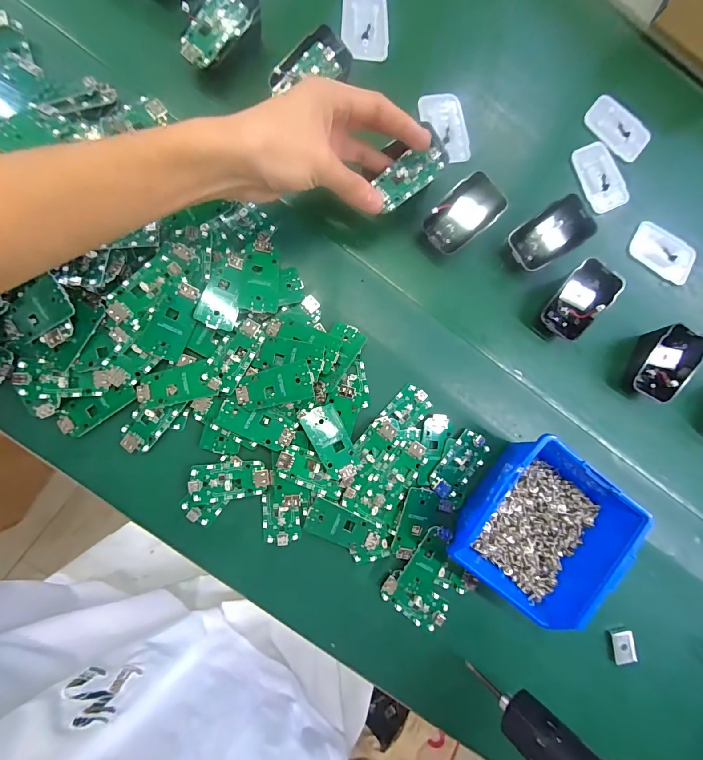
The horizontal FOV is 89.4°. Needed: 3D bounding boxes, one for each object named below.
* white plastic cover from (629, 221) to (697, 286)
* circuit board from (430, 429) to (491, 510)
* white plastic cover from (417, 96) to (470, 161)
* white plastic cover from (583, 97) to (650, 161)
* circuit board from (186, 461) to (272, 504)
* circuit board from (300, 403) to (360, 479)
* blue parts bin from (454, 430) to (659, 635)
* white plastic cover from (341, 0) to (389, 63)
[{"bbox_3d":[0.321,-0.130,0.366,0.069,0.005,0.046,34,82,-3],"label":"white plastic cover"},{"bbox_3d":[0.098,0.077,0.318,0.036,0.007,0.064,31,82,-3],"label":"circuit board"},{"bbox_3d":[0.091,-0.246,0.345,0.036,0.010,0.067,-17,87,-8],"label":"white plastic cover"},{"bbox_3d":[0.276,-0.261,0.367,0.068,0.004,0.044,39,82,-2],"label":"white plastic cover"},{"bbox_3d":[-0.101,0.085,0.300,0.066,0.007,0.031,-6,86,-7],"label":"circuit board"},{"bbox_3d":[-0.016,0.053,0.302,0.032,0.011,0.062,-29,89,-8],"label":"circuit board"},{"bbox_3d":[0.151,0.120,0.295,0.114,0.064,0.120,40,82,-2],"label":"blue parts bin"},{"bbox_3d":[0.013,-0.342,0.342,0.043,0.006,0.069,0,85,-7],"label":"white plastic cover"}]

